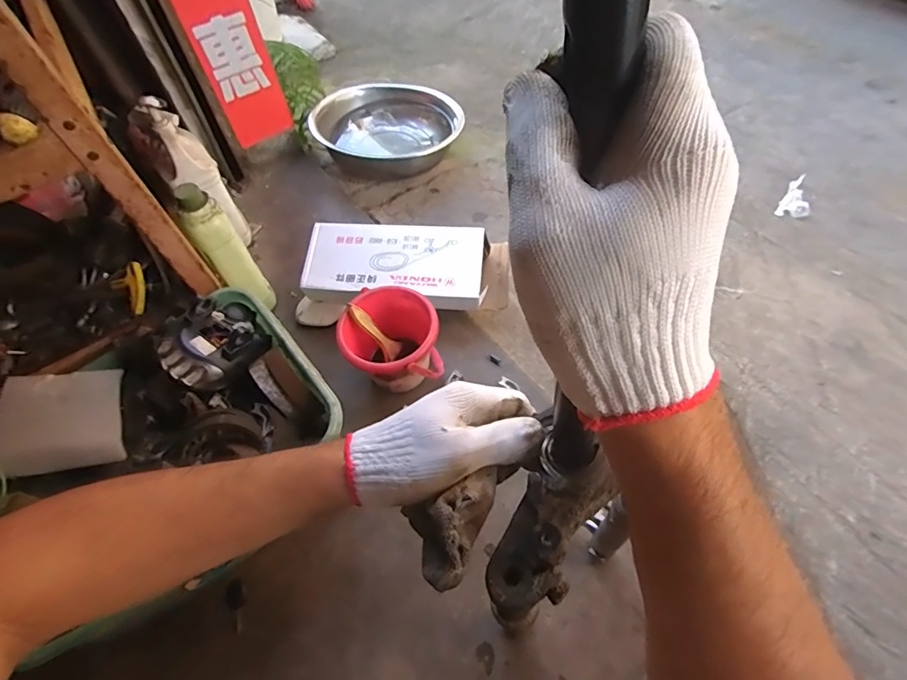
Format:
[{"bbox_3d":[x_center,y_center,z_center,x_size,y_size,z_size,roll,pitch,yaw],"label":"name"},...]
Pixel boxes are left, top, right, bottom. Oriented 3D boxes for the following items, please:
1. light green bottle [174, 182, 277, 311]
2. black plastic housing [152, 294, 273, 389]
[{"bbox_3d":[-0.374,-0.136,0.795,0.065,0.264,0.057,-33,61,-16],"label":"light green bottle"},{"bbox_3d":[-0.348,-0.002,0.680,0.114,0.074,0.138,38,67,24],"label":"black plastic housing"}]

